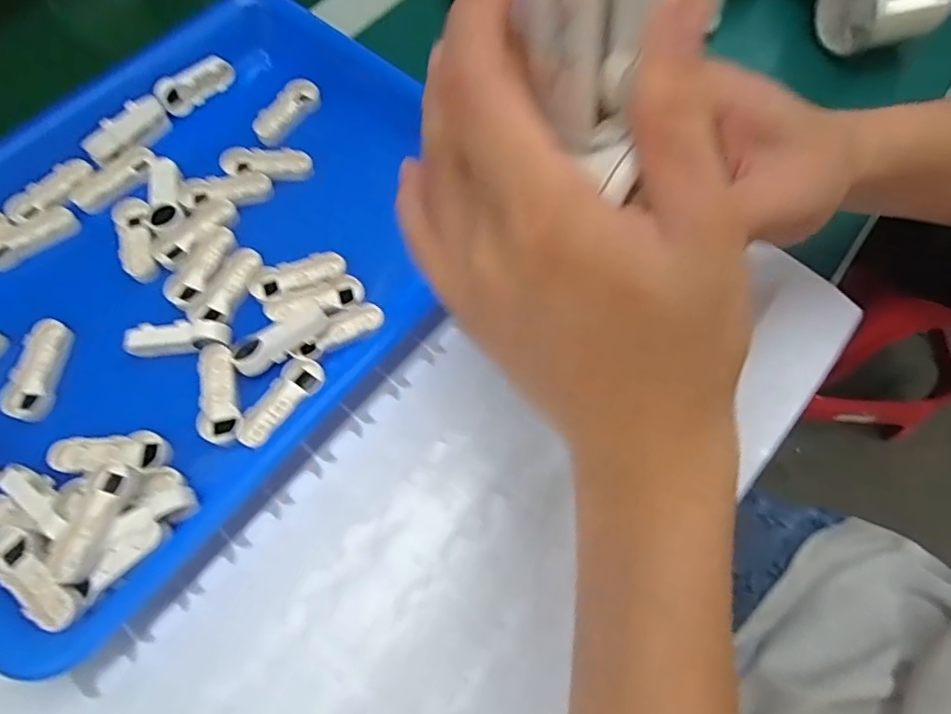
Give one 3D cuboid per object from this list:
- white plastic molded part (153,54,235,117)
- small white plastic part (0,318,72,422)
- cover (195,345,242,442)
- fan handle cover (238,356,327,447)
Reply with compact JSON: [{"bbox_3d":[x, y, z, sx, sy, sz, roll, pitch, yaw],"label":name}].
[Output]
[{"bbox_3d":[-0.176,-0.171,0.348,0.012,0.019,0.050,43,73,13],"label":"white plastic molded part"},{"bbox_3d":[-0.218,0.006,0.276,0.018,0.011,0.050,1,69,-2],"label":"small white plastic part"},{"bbox_3d":[-0.127,0.018,0.277,0.019,0.009,0.049,-8,69,-5],"label":"cover"},{"bbox_3d":[-0.097,0.021,0.275,0.019,0.004,0.050,37,72,11],"label":"fan handle cover"}]

